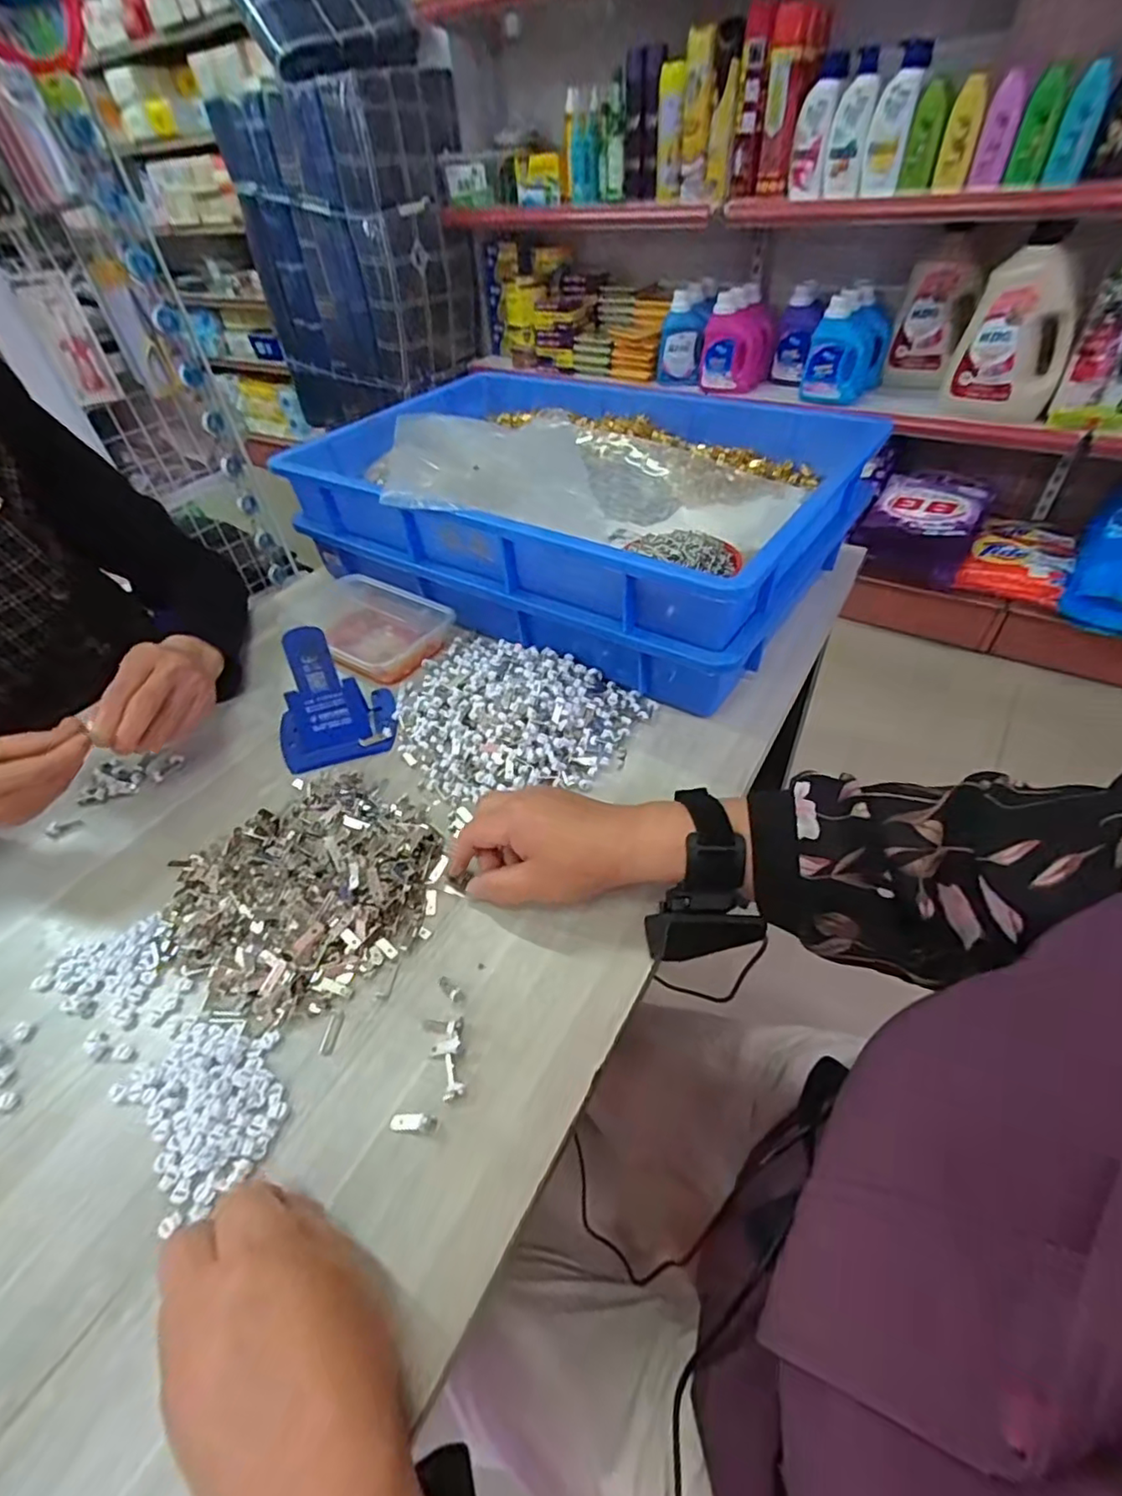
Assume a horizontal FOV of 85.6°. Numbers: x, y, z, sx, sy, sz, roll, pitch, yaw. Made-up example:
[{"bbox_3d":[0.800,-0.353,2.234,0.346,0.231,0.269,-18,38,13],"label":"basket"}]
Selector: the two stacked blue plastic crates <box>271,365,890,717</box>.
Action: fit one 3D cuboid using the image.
[{"bbox_3d":[0.007,-0.275,0.669,0.546,0.138,0.374,24,52,26],"label":"two stacked blue plastic crates"}]

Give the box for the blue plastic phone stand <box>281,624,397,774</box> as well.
[{"bbox_3d":[-0.201,-0.047,0.519,0.104,0.093,0.087,-21,47,-17],"label":"blue plastic phone stand"}]

